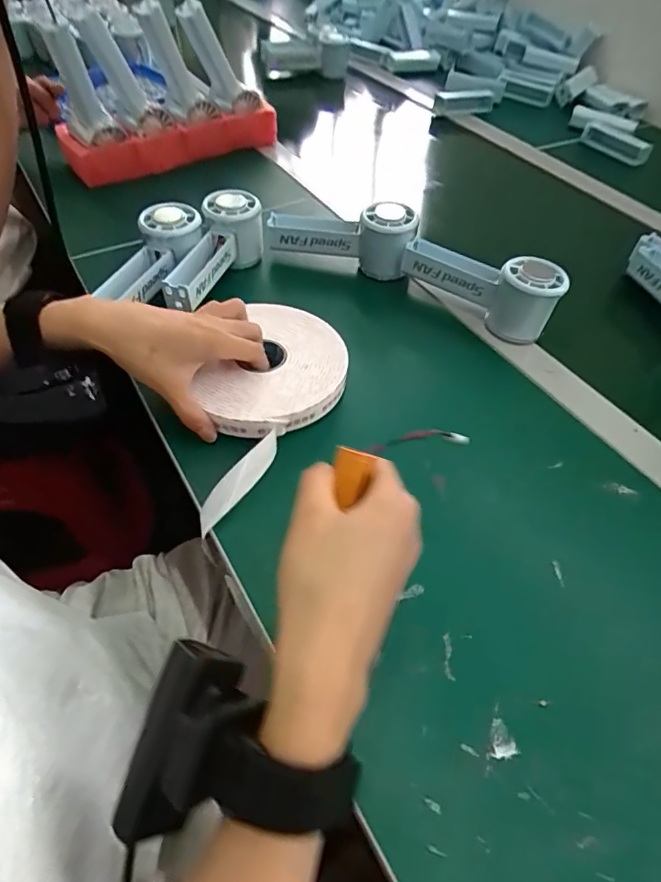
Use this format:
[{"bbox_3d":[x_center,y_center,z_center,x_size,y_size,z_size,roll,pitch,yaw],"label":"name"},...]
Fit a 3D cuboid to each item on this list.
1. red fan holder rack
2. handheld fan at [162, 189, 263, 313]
[{"bbox_3d":[-0.208,-0.400,0.661,0.278,0.057,0.076,-24,56,-23],"label":"red fan holder rack"},{"bbox_3d":[-0.111,-0.178,0.478,0.057,0.066,0.142,12,50,5],"label":"handheld fan"}]

